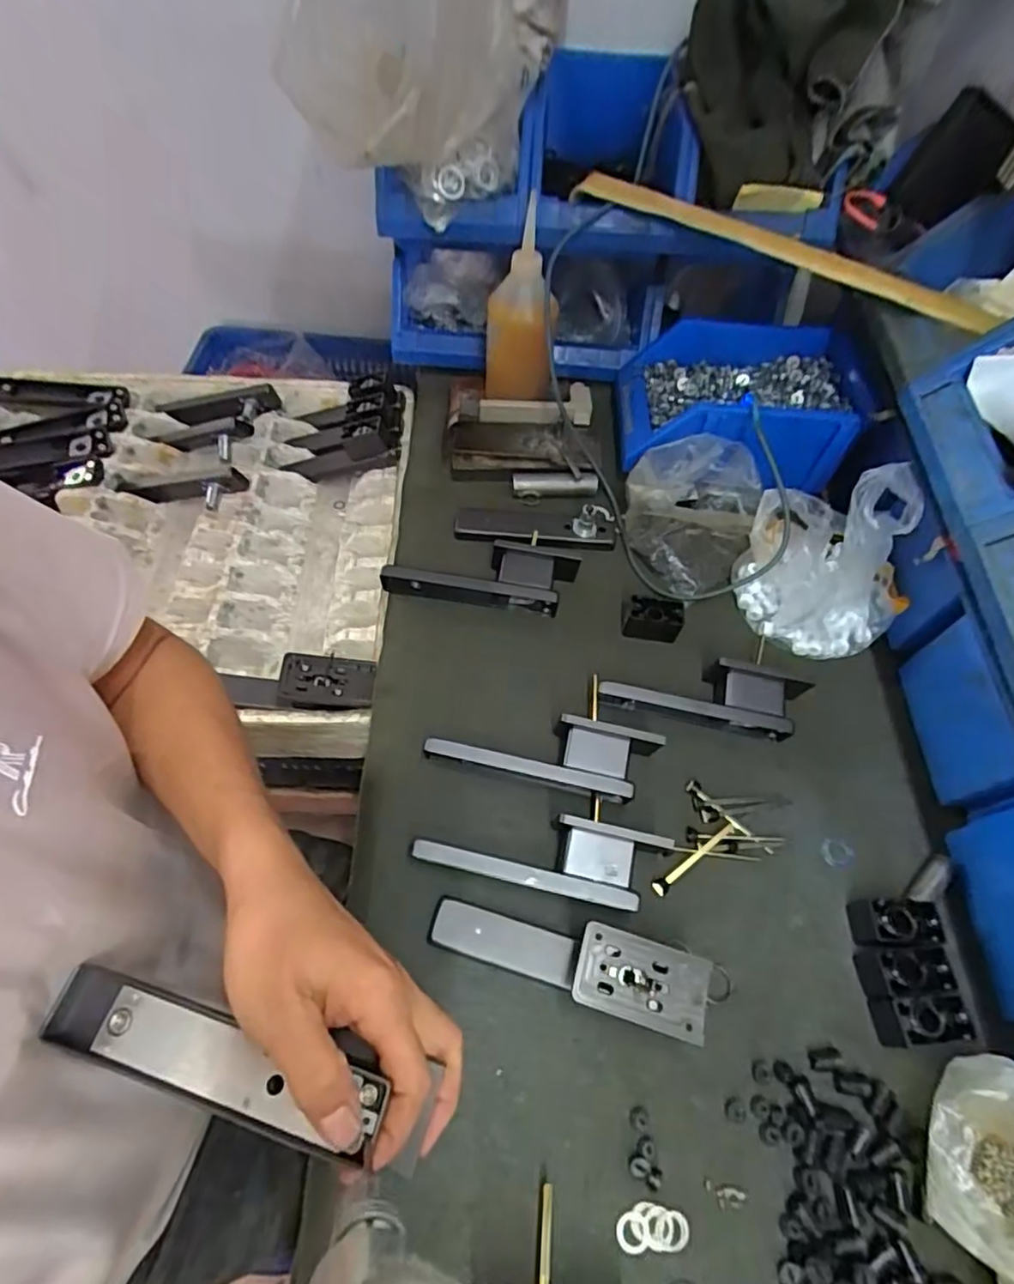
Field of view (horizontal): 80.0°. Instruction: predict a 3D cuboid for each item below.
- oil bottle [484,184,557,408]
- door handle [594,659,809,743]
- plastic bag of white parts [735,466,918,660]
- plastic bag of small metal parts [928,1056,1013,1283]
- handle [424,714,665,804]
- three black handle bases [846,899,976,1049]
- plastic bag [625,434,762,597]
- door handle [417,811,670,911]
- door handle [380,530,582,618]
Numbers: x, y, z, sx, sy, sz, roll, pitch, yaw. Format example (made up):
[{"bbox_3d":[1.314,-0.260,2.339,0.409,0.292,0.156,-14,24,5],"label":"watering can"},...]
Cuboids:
[{"bbox_3d":[0.014,-0.332,0.621,0.072,0.181,0.068,5,59,1],"label":"oil bottle"},{"bbox_3d":[0.172,0.044,0.535,0.180,0.047,0.058,12,58,2],"label":"door handle"},{"bbox_3d":[0.304,-0.082,0.546,0.150,0.163,0.126,20,59,7],"label":"plastic bag of white parts"},{"bbox_3d":[0.302,0.317,0.366,0.087,0.047,0.107,16,59,5],"label":"plastic bag of small metal parts"},{"bbox_3d":[0.029,0.088,0.490,0.184,0.045,0.055,11,58,2],"label":"handle"},{"bbox_3d":[0.284,0.234,0.432,0.057,0.034,0.090,2,59,-1],"label":"three black handle bases"},{"bbox_3d":[0.183,-0.134,0.607,0.130,0.088,0.115,26,60,11],"label":"plastic bag"},{"bbox_3d":[0.025,0.157,0.447,0.183,0.050,0.055,12,58,2],"label":"door handle"},{"bbox_3d":[-0.024,-0.069,0.581,0.182,0.038,0.062,7,58,-1],"label":"door handle"}]

